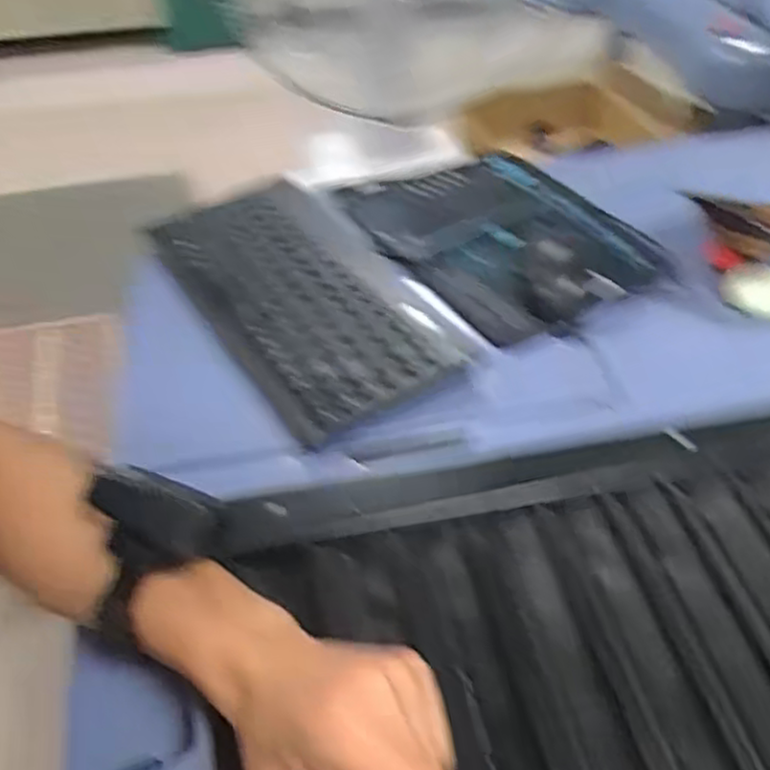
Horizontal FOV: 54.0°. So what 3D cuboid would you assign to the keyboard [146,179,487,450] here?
[{"bbox_3d":[-0.062,-0.080,0.603,0.159,0.026,0.277,-28,53,-21],"label":"keyboard"}]

